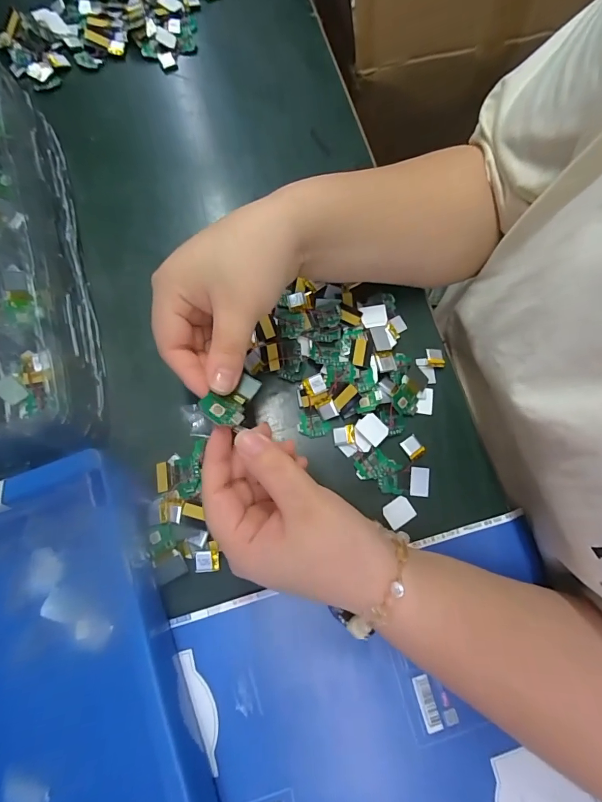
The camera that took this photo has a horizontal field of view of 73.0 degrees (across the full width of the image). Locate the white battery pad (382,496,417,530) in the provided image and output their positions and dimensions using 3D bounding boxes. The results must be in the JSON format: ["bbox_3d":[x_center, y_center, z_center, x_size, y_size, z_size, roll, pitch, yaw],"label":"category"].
[{"bbox_3d":[0.073,0.083,0.304,0.022,0.004,0.018,-32,78,-7],"label":"white battery pad"}]

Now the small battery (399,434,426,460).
[{"bbox_3d":[0.087,0.036,0.315,0.014,0.004,0.017,-33,79,-8],"label":"small battery"}]

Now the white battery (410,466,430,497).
[{"bbox_3d":[0.091,0.061,0.309,0.014,0.004,0.022,6,76,1],"label":"white battery"}]

